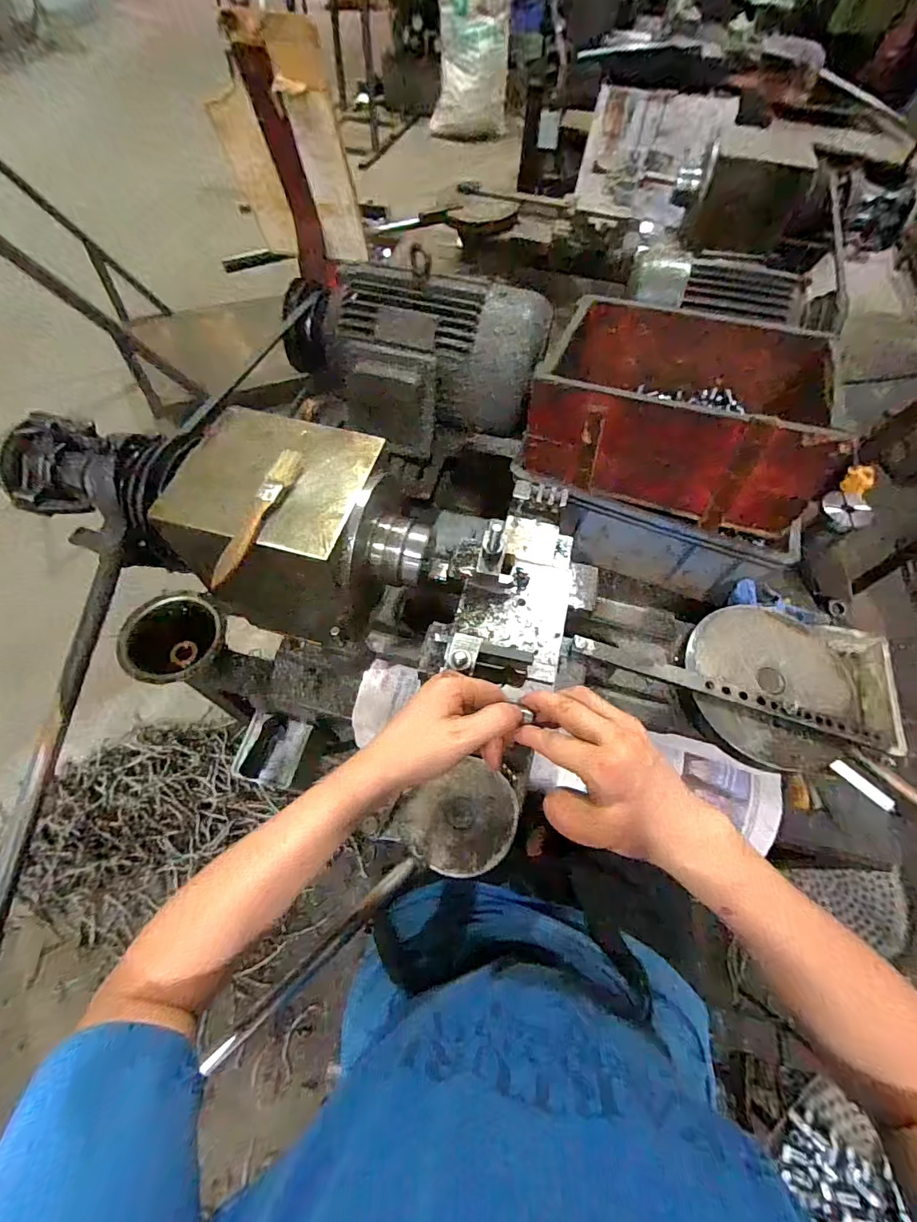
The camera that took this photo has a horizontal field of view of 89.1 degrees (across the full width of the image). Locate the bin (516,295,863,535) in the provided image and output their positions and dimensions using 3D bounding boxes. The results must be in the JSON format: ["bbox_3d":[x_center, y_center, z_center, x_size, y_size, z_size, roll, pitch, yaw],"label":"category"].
[{"bbox_3d":[0.301,-0.292,0.645,0.360,0.151,0.265,20,62,8],"label":"bin"}]

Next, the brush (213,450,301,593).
[{"bbox_3d":[-0.177,-0.088,0.415,0.024,0.012,0.153,14,61,5],"label":"brush"}]

